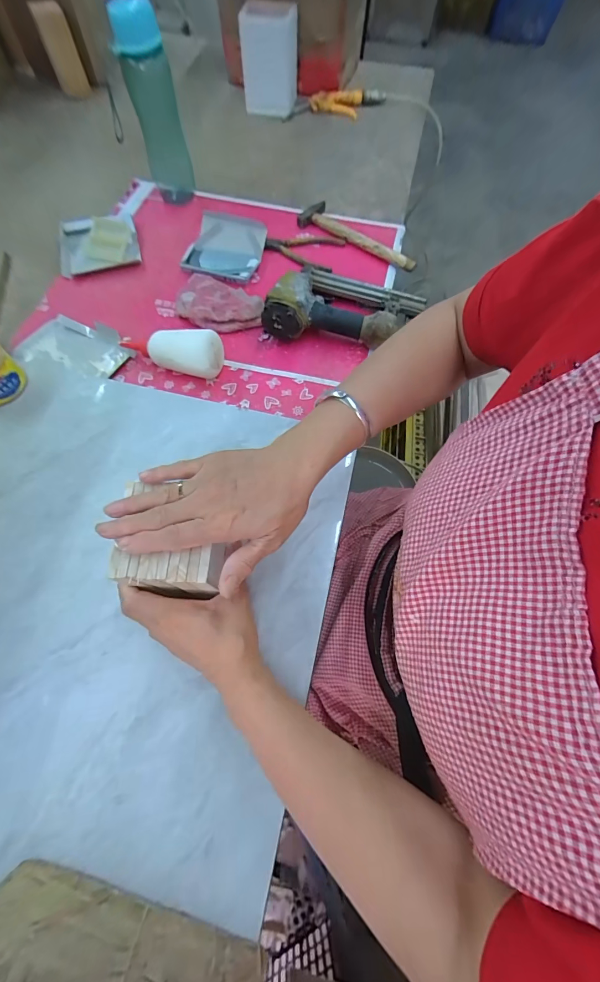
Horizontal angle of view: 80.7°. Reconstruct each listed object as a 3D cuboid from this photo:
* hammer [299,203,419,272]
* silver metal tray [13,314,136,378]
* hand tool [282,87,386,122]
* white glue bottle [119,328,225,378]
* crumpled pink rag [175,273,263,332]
[{"bbox_3d":[0.107,-0.478,0.663,0.257,0.025,0.069,39,70,15],"label":"hammer"},{"bbox_3d":[-0.344,-0.220,0.547,0.157,0.023,0.093,17,66,6],"label":"silver metal tray"},{"bbox_3d":[0.085,-0.967,0.879,0.259,0.031,0.077,-17,67,-9],"label":"hand tool"},{"bbox_3d":[-0.193,-0.202,0.519,0.165,0.056,0.058,7,66,2],"label":"white glue bottle"},{"bbox_3d":[-0.130,-0.309,0.579,0.144,0.026,0.101,10,66,3],"label":"crumpled pink rag"}]

